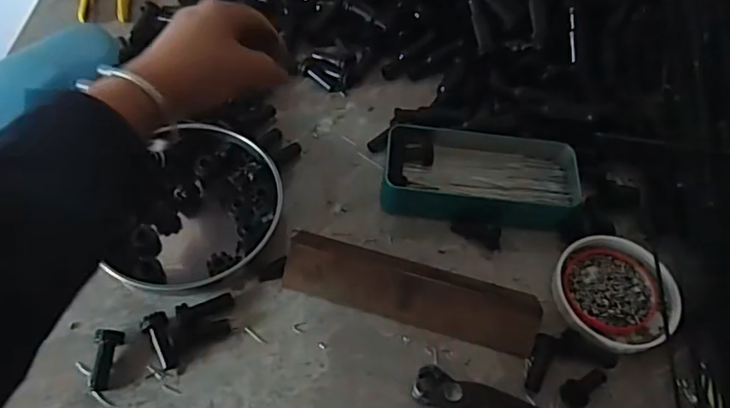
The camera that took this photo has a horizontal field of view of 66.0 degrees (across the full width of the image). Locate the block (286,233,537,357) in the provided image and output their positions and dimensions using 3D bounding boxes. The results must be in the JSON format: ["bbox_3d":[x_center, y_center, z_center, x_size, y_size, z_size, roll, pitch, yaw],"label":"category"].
[{"bbox_3d":[0.033,0.059,0.392,0.178,0.020,0.044,16,64,5],"label":"block"}]

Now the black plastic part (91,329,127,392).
[{"bbox_3d":[-0.167,0.101,0.362,0.014,0.013,0.037,2,57,-4],"label":"black plastic part"}]

